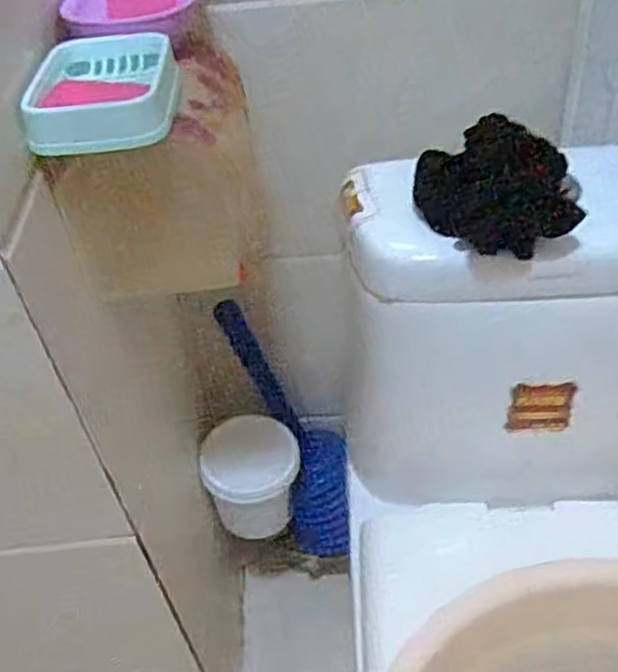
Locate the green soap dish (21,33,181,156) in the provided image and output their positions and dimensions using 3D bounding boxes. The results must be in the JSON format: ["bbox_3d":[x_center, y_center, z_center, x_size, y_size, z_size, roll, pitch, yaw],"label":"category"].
[{"bbox_3d":[-0.135,-0.164,0.479,0.090,0.032,0.133,-9,44,-2],"label":"green soap dish"}]

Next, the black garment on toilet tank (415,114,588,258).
[{"bbox_3d":[0.155,-0.127,0.603,0.129,0.063,0.098,5,45,13],"label":"black garment on toilet tank"}]

